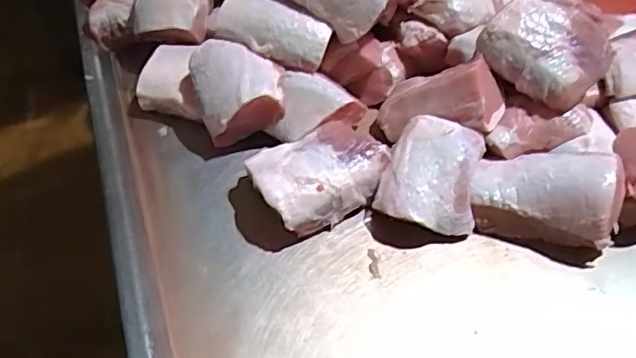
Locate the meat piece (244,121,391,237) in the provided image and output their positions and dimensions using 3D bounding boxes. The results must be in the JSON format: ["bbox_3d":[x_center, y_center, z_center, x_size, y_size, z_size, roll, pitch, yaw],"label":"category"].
[{"bbox_3d":[0.001,-0.005,0.754,0.173,0.076,0.123,-25,52,-24],"label":"meat piece"}]

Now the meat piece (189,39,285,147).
[{"bbox_3d":[-0.116,-0.130,0.824,0.117,0.091,0.122,-10,48,-12],"label":"meat piece"}]

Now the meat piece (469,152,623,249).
[{"bbox_3d":[0.288,0.018,0.728,0.179,0.098,0.107,14,47,11],"label":"meat piece"}]

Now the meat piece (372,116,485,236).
[{"bbox_3d":[0.145,-0.001,0.750,0.121,0.083,0.148,10,47,7],"label":"meat piece"}]

